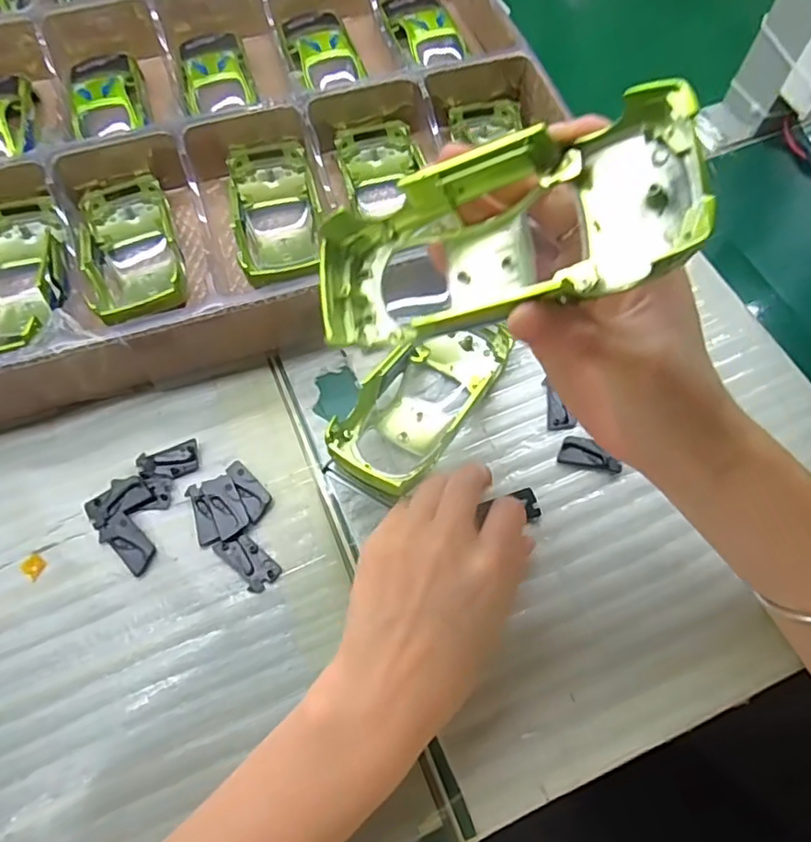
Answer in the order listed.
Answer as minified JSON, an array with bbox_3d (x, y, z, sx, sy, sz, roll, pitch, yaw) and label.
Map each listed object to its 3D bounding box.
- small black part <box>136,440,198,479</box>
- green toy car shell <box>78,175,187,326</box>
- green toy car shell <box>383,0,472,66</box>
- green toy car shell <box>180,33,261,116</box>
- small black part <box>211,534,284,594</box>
[{"bbox_3d":[-0.131,0.023,0.328,0.032,0.004,0.018,-17,66,-7],"label":"small black part"},{"bbox_3d":[-0.165,-0.101,0.363,0.053,0.038,0.129,-21,49,-8],"label":"green toy car shell"},{"bbox_3d":[0.013,-0.305,0.444,0.044,0.021,0.093,-15,66,-7],"label":"green toy car shell"},{"bbox_3d":[-0.137,-0.258,0.424,0.048,0.021,0.083,-14,66,-6],"label":"green toy car shell"},{"bbox_3d":[-0.081,0.072,0.304,0.018,0.004,0.033,-42,72,-17],"label":"small black part"}]

